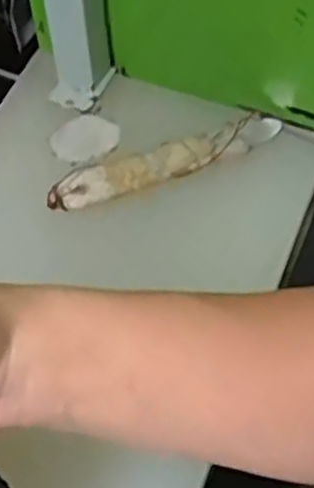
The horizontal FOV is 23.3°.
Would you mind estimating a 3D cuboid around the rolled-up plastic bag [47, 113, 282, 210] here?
[{"bbox_3d":[0.007,-0.060,0.531,0.169,0.013,0.033,-19,61,-10],"label":"rolled-up plastic bag"}]

